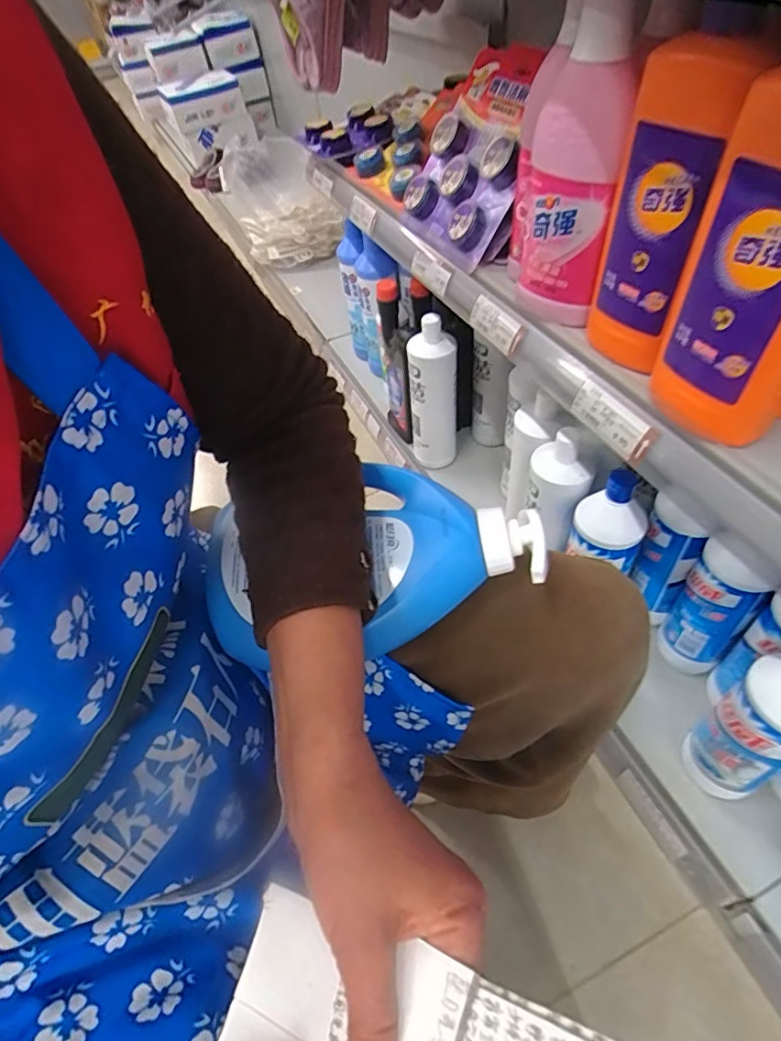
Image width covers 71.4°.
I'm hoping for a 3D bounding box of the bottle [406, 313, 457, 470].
[{"bbox_3d":[0.070,-0.198,0.911,0.078,0.285,0.063,5,51,12],"label":"bottle"}]

